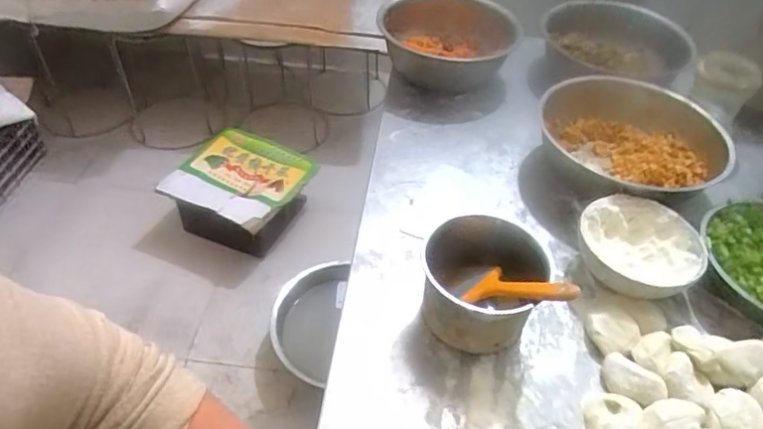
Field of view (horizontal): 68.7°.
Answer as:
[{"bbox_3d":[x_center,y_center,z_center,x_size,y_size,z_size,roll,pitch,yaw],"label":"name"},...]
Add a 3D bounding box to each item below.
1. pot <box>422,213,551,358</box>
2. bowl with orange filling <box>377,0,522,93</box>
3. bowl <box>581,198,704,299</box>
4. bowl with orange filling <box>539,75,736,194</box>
[{"bbox_3d":[0.105,0.080,0.596,0.121,0.103,0.104,16,46,12],"label":"pot"},{"bbox_3d":[0.119,-0.316,1.005,0.242,0.086,0.283,8,45,4],"label":"bowl with orange filling"},{"bbox_3d":[0.307,0.047,0.673,0.134,0.057,0.136,2,45,-2],"label":"bowl"},{"bbox_3d":[0.374,-0.098,0.810,0.257,0.078,0.248,2,45,-2],"label":"bowl with orange filling"}]

